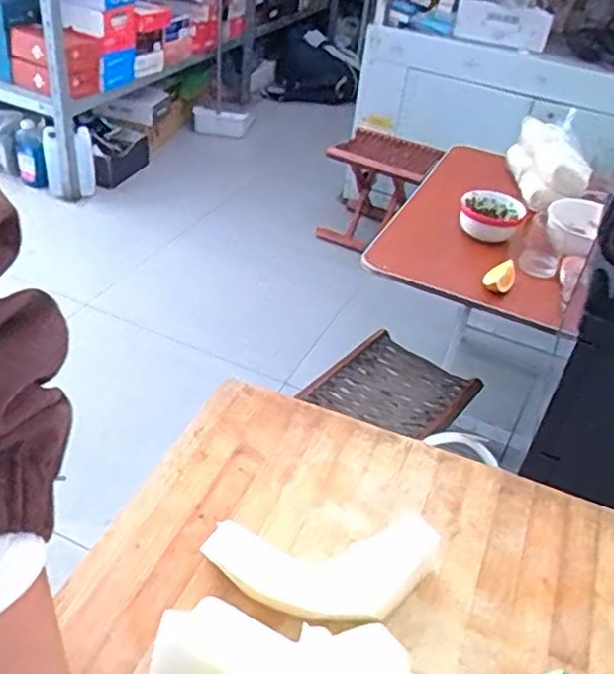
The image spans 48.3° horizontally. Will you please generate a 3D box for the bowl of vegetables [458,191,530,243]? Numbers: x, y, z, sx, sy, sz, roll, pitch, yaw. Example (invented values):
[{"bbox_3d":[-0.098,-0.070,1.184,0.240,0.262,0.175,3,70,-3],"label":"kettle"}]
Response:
[{"bbox_3d":[0.366,-0.237,1.364,0.128,0.061,0.116,16,39,12],"label":"bowl of vegetables"}]

